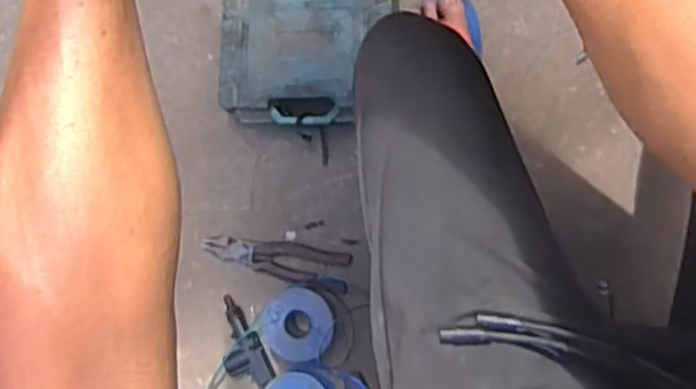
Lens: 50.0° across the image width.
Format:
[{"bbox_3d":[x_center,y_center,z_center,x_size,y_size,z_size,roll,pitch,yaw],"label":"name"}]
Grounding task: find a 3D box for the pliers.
[{"bbox_3d":[-0.105,0.095,1.068,0.217,0.025,0.054,9,90,10],"label":"pliers"}]

